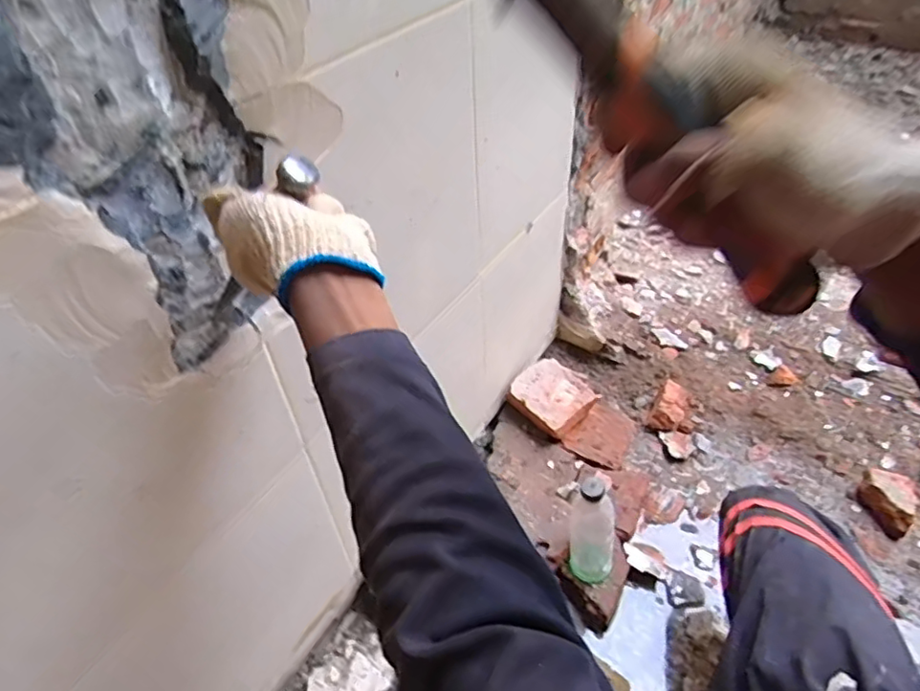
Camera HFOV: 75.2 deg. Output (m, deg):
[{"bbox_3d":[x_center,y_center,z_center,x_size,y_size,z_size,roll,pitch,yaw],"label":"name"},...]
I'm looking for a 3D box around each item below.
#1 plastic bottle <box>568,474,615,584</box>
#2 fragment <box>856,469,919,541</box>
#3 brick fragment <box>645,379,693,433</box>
[{"bbox_3d":[0.180,0.239,0.797,0.060,0.197,0.069,10,46,14],"label":"plastic bottle"},{"bbox_3d":[0.661,0.233,0.909,0.076,0.051,0.096,-16,45,-12],"label":"fragment"},{"bbox_3d":[0.376,0.109,1.055,0.078,0.054,0.084,14,47,18],"label":"brick fragment"}]

